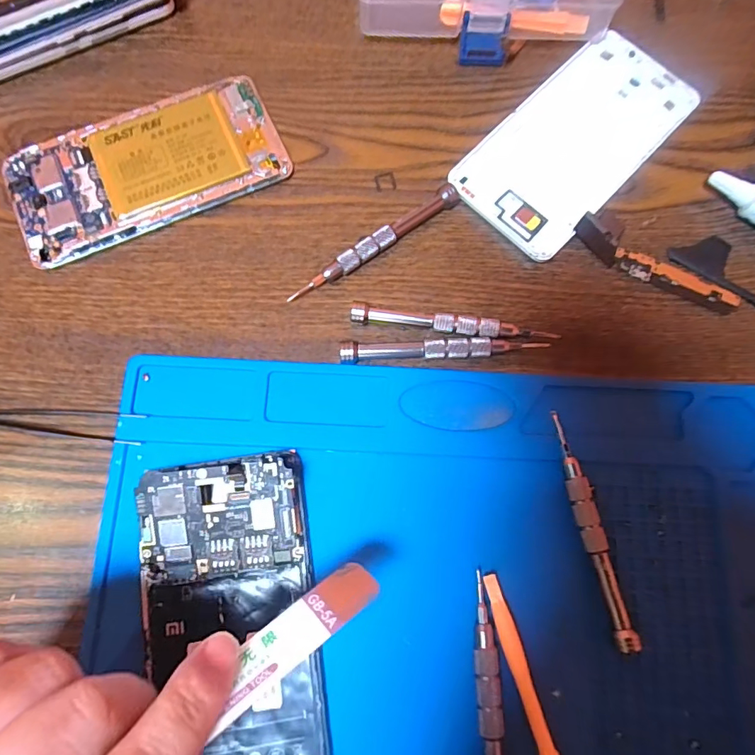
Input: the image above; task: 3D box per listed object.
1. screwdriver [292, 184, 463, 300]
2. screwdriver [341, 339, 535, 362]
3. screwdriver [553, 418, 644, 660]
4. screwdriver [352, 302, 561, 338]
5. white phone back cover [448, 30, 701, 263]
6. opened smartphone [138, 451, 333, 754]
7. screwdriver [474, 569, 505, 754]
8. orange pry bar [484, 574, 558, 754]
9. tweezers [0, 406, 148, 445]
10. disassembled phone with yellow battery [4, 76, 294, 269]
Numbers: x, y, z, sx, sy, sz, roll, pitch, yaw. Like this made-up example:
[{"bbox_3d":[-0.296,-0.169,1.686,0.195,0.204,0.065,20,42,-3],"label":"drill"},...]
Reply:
[{"bbox_3d":[-0.001,-0.069,0.243,0.102,0.010,0.010,-36,81,-8],"label":"screwdriver"},{"bbox_3d":[0.032,-0.014,0.231,0.099,0.011,0.011,-3,78,-1],"label":"screwdriver"},{"bbox_3d":[0.097,0.069,0.213,0.010,0.010,0.104,-13,78,-4],"label":"screwdriver"},{"bbox_3d":[0.038,-0.026,0.234,0.101,0.012,0.009,6,78,0],"label":"screwdriver"},{"bbox_3d":[0.112,-0.134,0.262,0.072,0.007,0.146,44,80,8],"label":"white phone back cover"},{"bbox_3d":[-0.061,0.110,0.199,0.071,0.013,0.147,-9,83,-4],"label":"opened smartphone"},{"bbox_3d":[0.048,0.138,0.195,0.011,0.007,0.101,-1,78,-1],"label":"screwdriver"},{"bbox_3d":[0.062,0.128,0.201,0.009,0.005,0.083,-17,78,-4],"label":"orange pry bar"},{"bbox_3d":[-0.170,0.019,0.225,0.114,0.006,0.014,7,78,1],"label":"tweezers"},{"bbox_3d":[-0.122,-0.113,0.251,0.140,0.009,0.066,-24,79,-6],"label":"disassembled phone with yellow battery"}]

